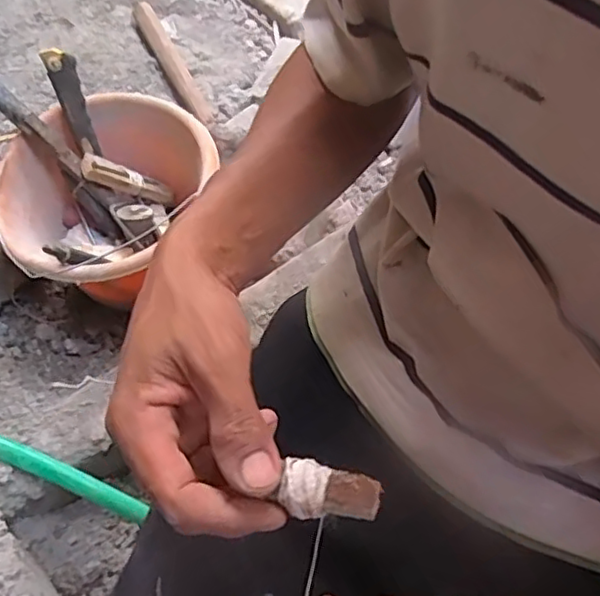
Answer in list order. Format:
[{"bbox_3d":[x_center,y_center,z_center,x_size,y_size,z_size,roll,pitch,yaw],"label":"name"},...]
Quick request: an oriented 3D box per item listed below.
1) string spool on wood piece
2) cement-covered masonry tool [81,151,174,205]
[{"bbox_3d":[0.012,0.086,0.274,0.042,0.015,0.022,15,54,5],"label":"string spool on wood piece"},{"bbox_3d":[-0.210,-0.146,0.784,0.124,0.023,0.023,17,42,-43],"label":"cement-covered masonry tool"}]

